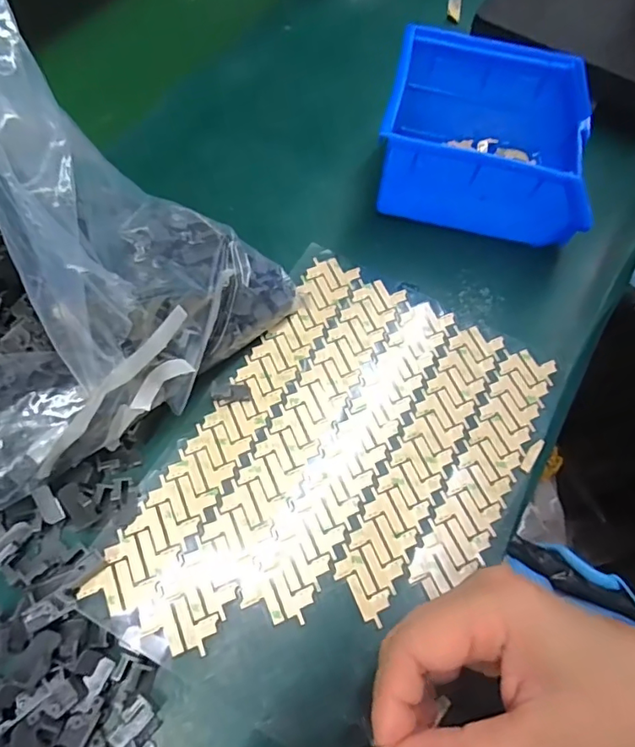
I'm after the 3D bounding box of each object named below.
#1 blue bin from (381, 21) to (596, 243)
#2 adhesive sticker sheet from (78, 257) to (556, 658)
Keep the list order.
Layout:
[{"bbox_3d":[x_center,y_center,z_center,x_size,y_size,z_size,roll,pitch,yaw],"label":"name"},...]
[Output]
[{"bbox_3d":[0.112,-0.151,0.347,0.128,0.076,0.103,15,64,7],"label":"blue bin"},{"bbox_3d":[0.017,0.050,0.281,0.163,0.010,0.234,28,66,10],"label":"adhesive sticker sheet"}]

